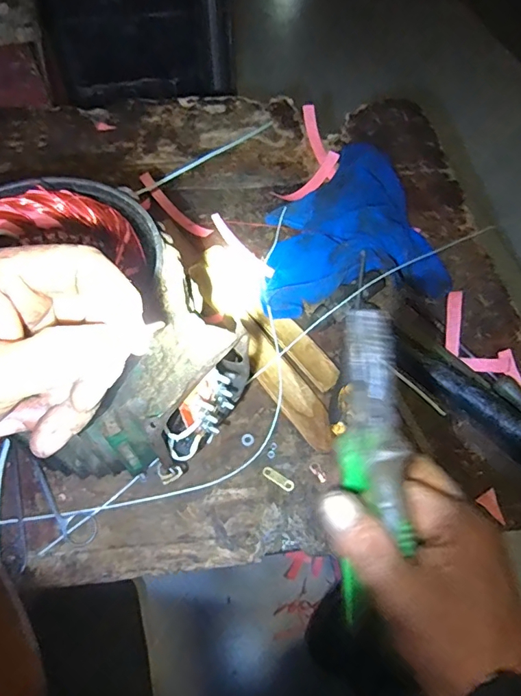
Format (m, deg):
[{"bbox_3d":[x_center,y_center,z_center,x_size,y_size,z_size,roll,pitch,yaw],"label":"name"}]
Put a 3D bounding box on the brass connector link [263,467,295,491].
[{"bbox_3d":[0.018,0.131,0.475,0.034,0.004,0.011,28,62,16],"label":"brass connector link"}]

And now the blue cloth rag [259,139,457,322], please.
[{"bbox_3d":[0.099,-0.180,0.636,0.241,0.042,0.282,-10,58,-7],"label":"blue cloth rag"}]

